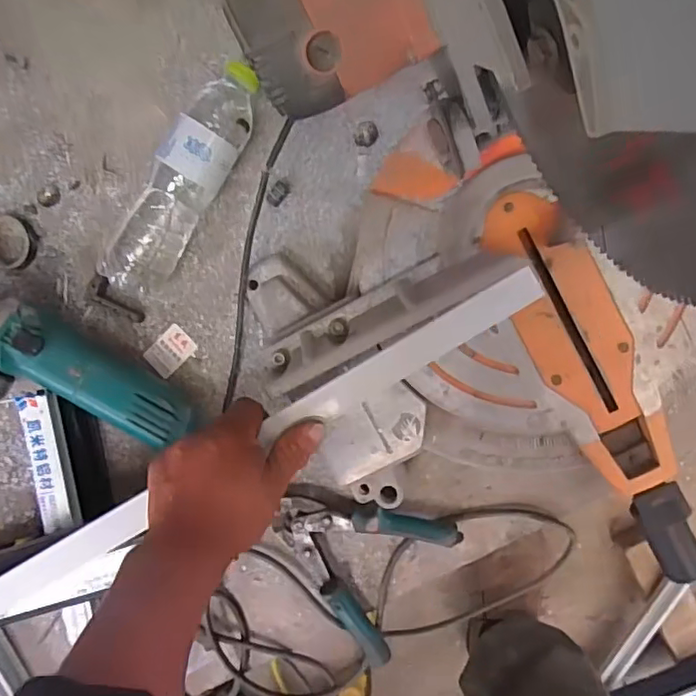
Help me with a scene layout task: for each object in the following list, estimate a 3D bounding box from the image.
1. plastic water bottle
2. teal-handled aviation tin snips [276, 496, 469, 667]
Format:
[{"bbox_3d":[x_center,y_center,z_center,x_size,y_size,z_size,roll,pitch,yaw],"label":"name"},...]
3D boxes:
[{"bbox_3d":[-0.148,-0.148,0.530,0.060,0.056,0.217,33,97,-1],"label":"plastic water bottle"},{"bbox_3d":[0.001,0.210,0.581,0.159,0.030,0.161,29,98,2],"label":"teal-handled aviation tin snips"}]

